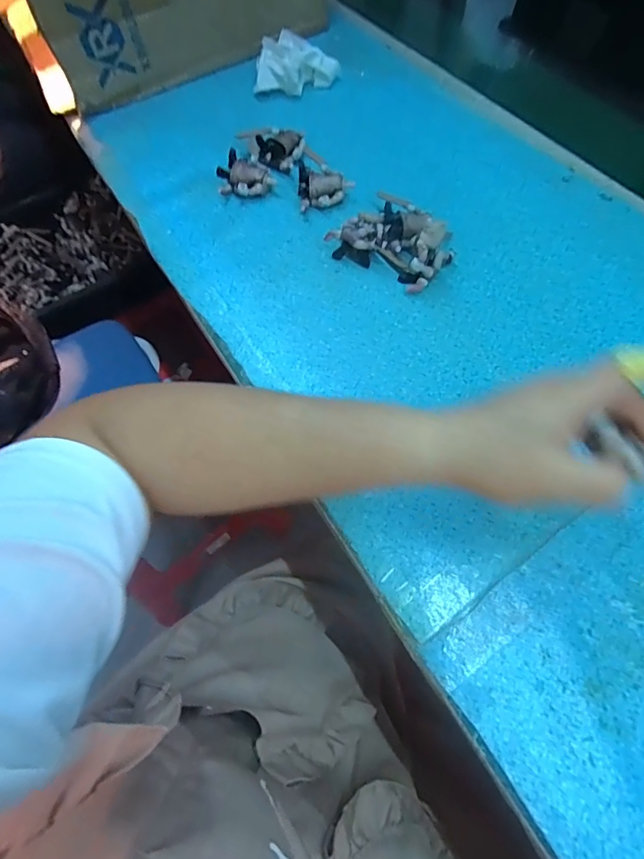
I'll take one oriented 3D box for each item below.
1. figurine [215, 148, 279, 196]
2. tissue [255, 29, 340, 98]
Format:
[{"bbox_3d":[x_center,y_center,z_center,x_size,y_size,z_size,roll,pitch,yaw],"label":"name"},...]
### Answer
[{"bbox_3d":[-0.082,-0.276,0.498,0.057,0.033,0.036,3,63,5],"label":"figurine"},{"bbox_3d":[-0.037,-0.463,0.581,0.106,0.046,0.060,-26,64,-9],"label":"tissue"}]

